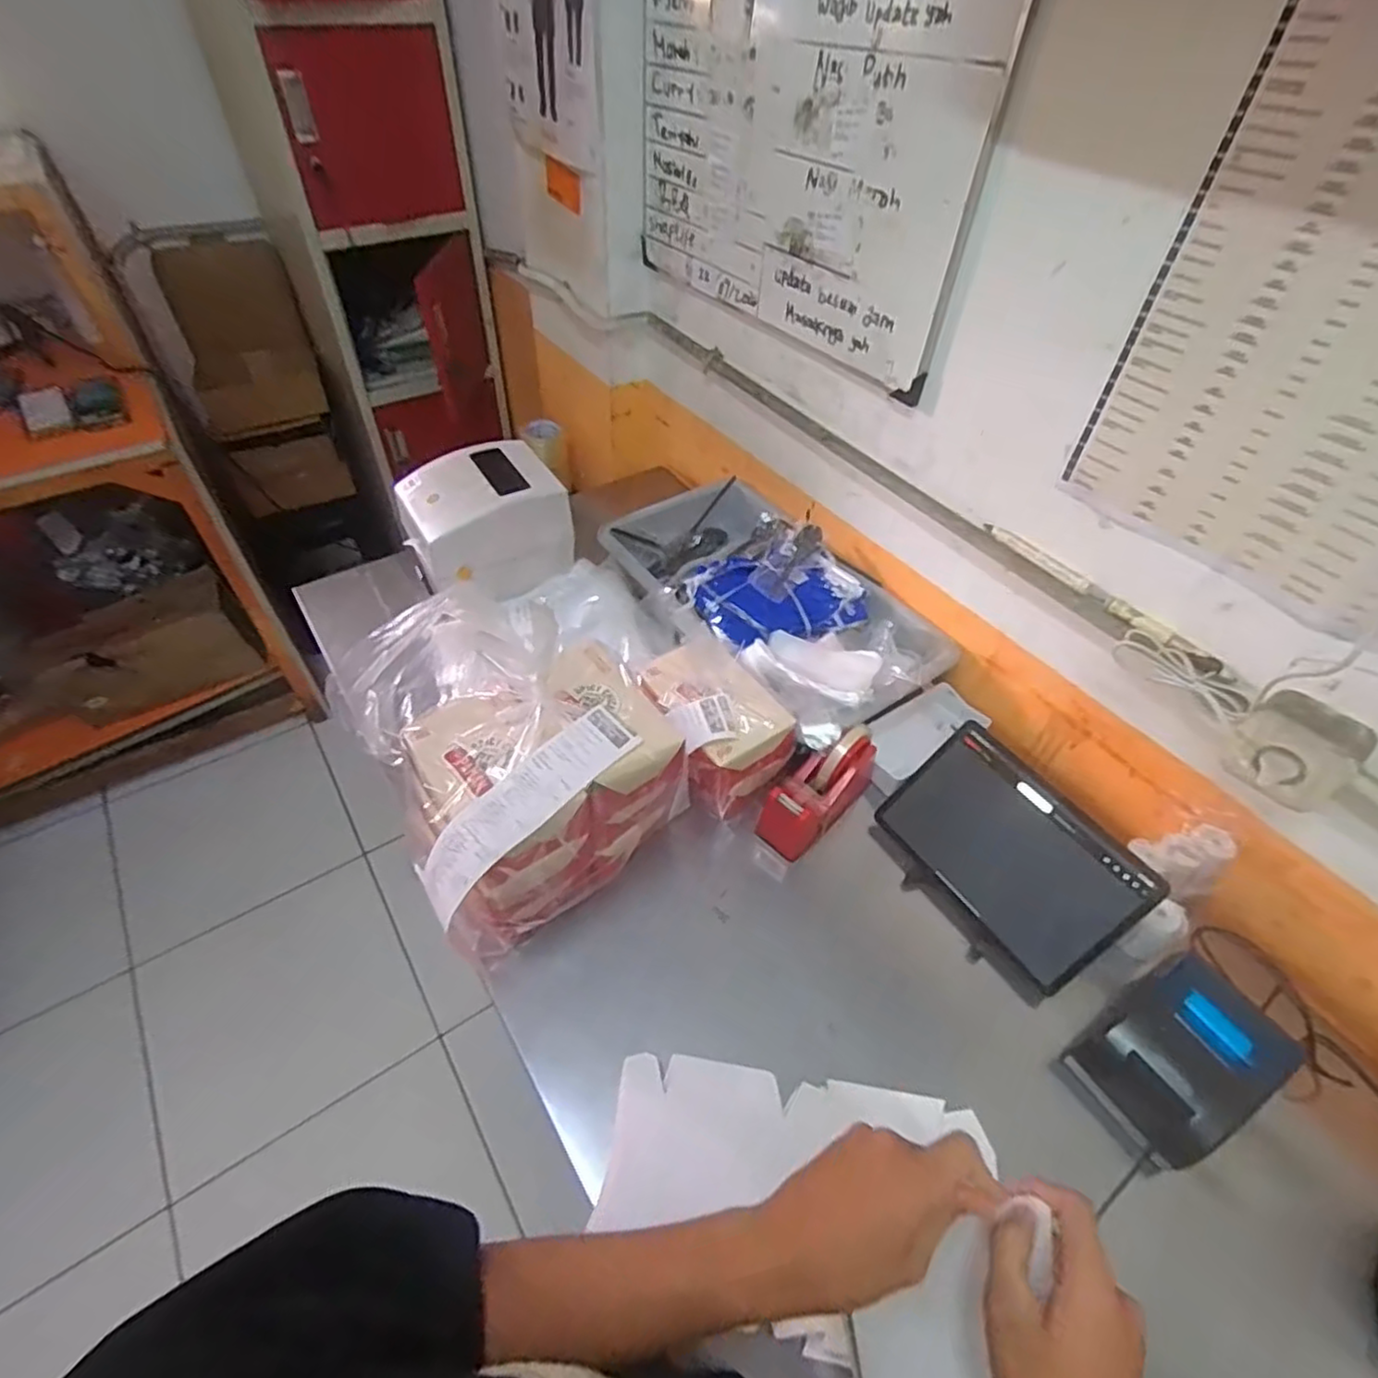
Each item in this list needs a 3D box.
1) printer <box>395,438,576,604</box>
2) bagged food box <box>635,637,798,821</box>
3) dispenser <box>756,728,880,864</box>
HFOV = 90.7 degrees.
[{"bbox_3d":[-0.294,-0.248,0.992,0.202,0.129,0.171,-29,56,-26],"label":"printer"},{"bbox_3d":[0.021,0.045,0.822,0.133,0.131,0.173,-32,58,-27],"label":"bagged food box"},{"bbox_3d":[0.150,0.116,0.803,0.070,0.098,0.172,37,57,26],"label":"dispenser"}]

